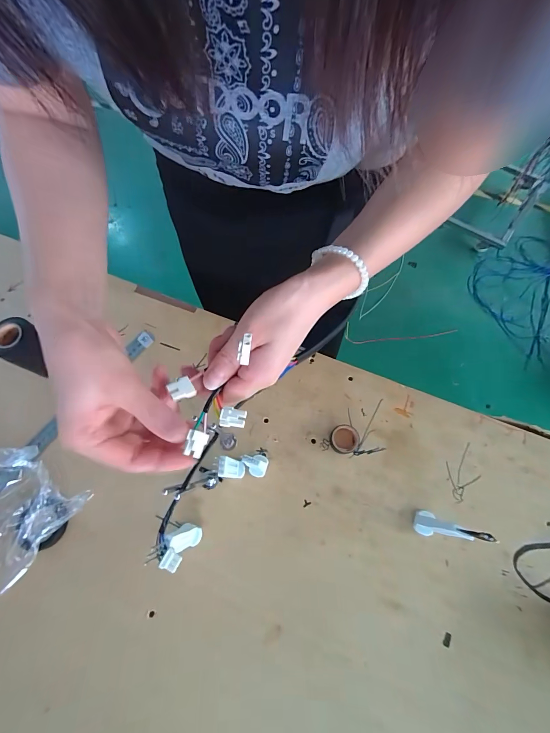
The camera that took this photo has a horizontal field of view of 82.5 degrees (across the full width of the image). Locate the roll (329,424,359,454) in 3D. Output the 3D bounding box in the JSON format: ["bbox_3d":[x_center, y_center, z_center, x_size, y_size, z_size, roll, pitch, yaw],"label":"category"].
[{"bbox_3d":[0.098,0.102,0.440,0.040,0.017,0.040,-1,68,2],"label":"roll"}]

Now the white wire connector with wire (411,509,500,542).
[{"bbox_3d":[0.187,0.176,0.342,0.021,0.141,0.027,15,70,9],"label":"white wire connector with wire"}]

